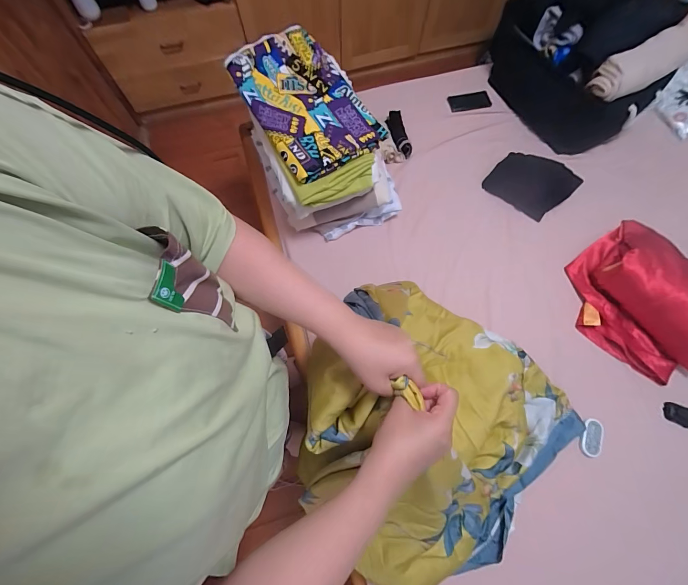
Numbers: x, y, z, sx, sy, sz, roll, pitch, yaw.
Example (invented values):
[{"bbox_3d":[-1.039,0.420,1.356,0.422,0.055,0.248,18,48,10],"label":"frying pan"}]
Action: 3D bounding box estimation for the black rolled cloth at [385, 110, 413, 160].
[{"bbox_3d":[0.187,-0.559,1.117,0.068,0.054,0.165,-14,72,-4],"label":"black rolled cloth"}]

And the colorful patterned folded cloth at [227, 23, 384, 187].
[{"bbox_3d":[-0.102,-0.501,0.831,0.260,0.078,0.394,-31,74,-9],"label":"colorful patterned folded cloth"}]

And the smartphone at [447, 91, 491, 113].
[{"bbox_3d":[0.468,-0.717,1.188,0.156,0.012,0.071,-10,72,-3],"label":"smartphone"}]

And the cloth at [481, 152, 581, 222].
[{"bbox_3d":[0.619,-0.366,1.058,0.243,0.027,0.189,37,94,18],"label":"cloth"}]

